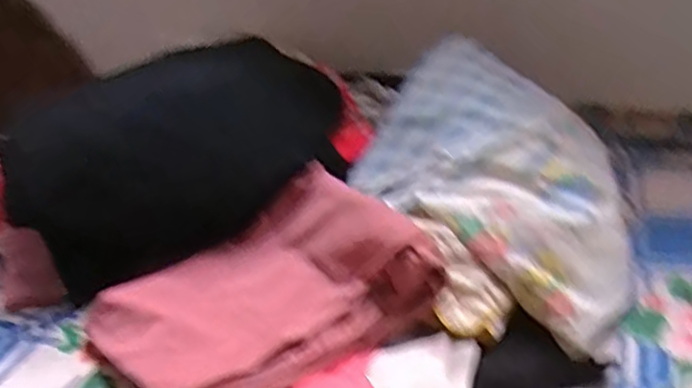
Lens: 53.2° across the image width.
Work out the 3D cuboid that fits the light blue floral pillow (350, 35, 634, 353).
[{"bbox_3d":[0.207,-0.031,0.860,0.312,0.134,0.395,-29,43,-35],"label":"light blue floral pillow"}]

